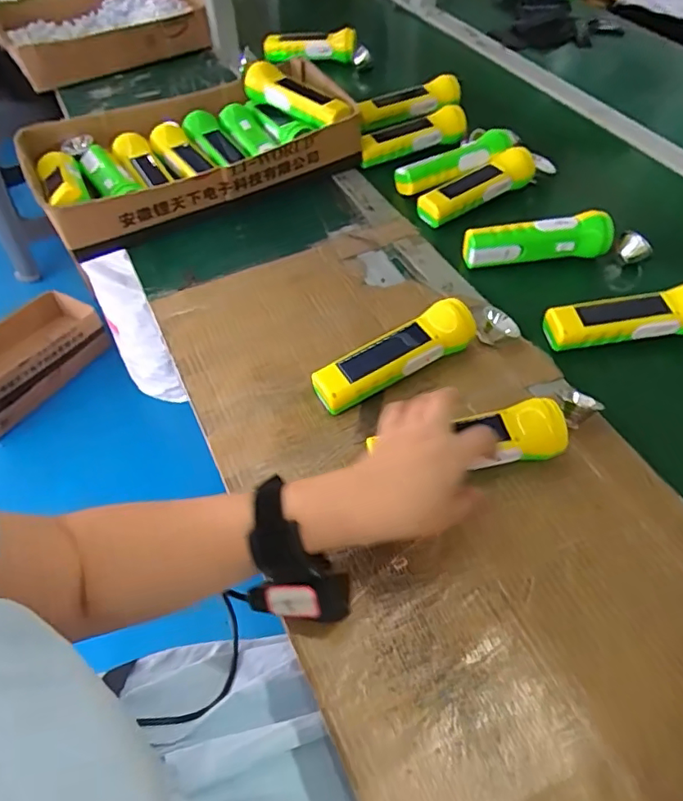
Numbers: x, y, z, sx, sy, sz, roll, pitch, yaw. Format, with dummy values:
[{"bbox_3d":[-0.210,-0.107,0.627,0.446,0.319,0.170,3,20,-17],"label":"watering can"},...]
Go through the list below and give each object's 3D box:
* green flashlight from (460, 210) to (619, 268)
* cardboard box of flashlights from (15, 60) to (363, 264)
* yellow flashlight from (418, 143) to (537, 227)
[{"bbox_3d":[0.230,-0.192,0.639,0.171,0.039,0.035,-5,54,-2],"label":"green flashlight"},{"bbox_3d":[-0.198,-0.346,0.743,0.419,0.083,0.225,-27,57,-17],"label":"cardboard box of flashlights"},{"bbox_3d":[0.176,-0.284,0.714,0.170,0.039,0.069,-29,58,-18],"label":"yellow flashlight"}]

